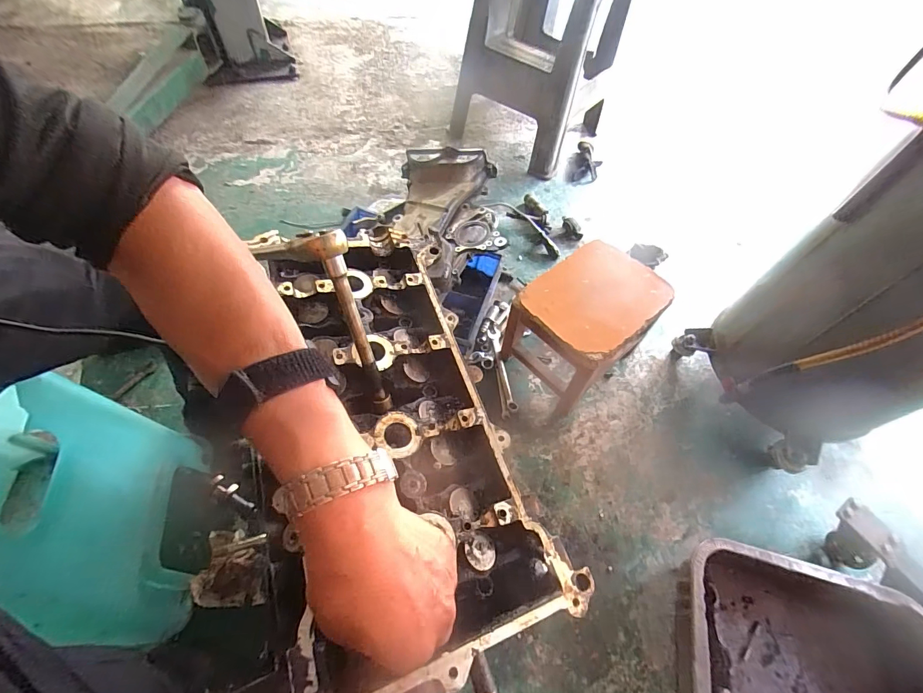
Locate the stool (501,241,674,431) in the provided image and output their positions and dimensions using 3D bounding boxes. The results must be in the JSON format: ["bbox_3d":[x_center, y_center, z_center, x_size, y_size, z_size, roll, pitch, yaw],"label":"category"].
[{"bbox_3d":[0.261,-0.032,0.944,0.352,0.244,0.236,-38,68,-24],"label":"stool"}]

